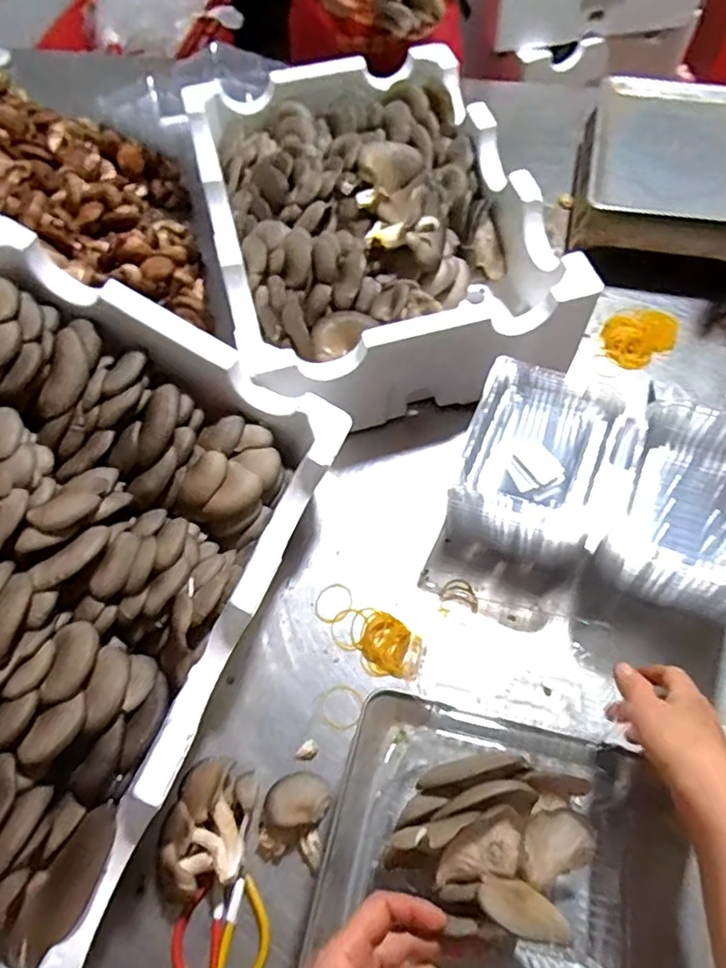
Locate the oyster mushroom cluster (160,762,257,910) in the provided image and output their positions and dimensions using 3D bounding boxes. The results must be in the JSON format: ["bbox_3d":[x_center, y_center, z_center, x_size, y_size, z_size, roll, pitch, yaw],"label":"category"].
[{"bbox_3d":[-0.149,0.330,0.596,0.084,0.031,0.123,6,62,5],"label":"oyster mushroom cluster"}]

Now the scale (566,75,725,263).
[{"bbox_3d":[0.501,-0.472,0.963,0.334,0.111,0.360,11,62,8],"label":"scale"}]

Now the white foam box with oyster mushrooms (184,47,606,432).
[{"bbox_3d":[0.006,-0.365,0.892,0.412,0.163,0.578,-14,62,-6],"label":"white foam box with oyster mushrooms"}]

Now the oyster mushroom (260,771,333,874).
[{"bbox_3d":[-0.067,0.320,0.600,0.068,0.035,0.081,8,62,7],"label":"oyster mushroom"}]

